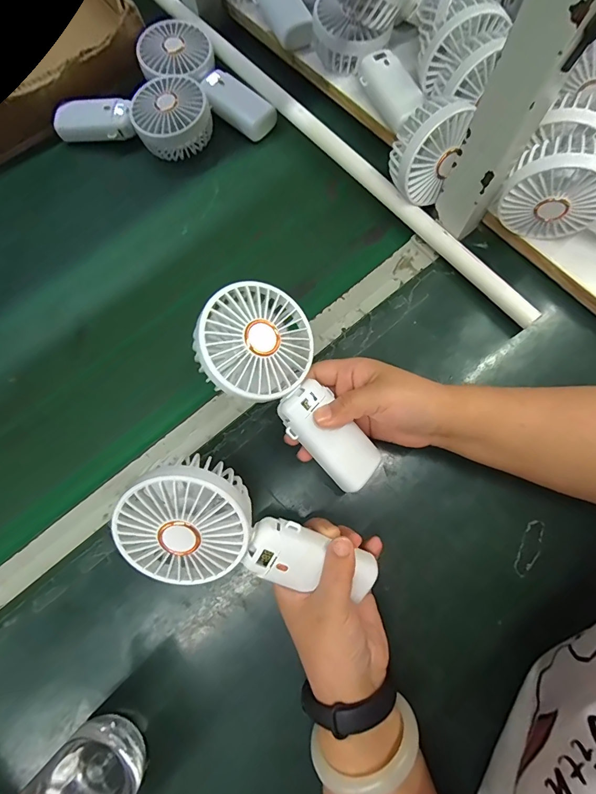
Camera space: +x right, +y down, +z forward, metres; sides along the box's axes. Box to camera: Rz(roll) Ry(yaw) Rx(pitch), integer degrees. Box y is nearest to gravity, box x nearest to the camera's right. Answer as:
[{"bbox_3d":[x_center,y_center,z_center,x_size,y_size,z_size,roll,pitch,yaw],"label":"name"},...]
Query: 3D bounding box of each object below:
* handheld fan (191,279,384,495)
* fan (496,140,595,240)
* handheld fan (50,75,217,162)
[{"bbox_3d":[-0.003,-0.010,0.315,0.178,0.044,0.087,41,70,-18],"label":"handheld fan"},{"bbox_3d":[0.279,-0.176,0.351,0.184,0.088,0.045,11,76,5],"label":"fan"},{"bbox_3d":[-0.192,-0.332,0.459,0.179,0.046,0.084,10,76,3],"label":"handheld fan"}]

